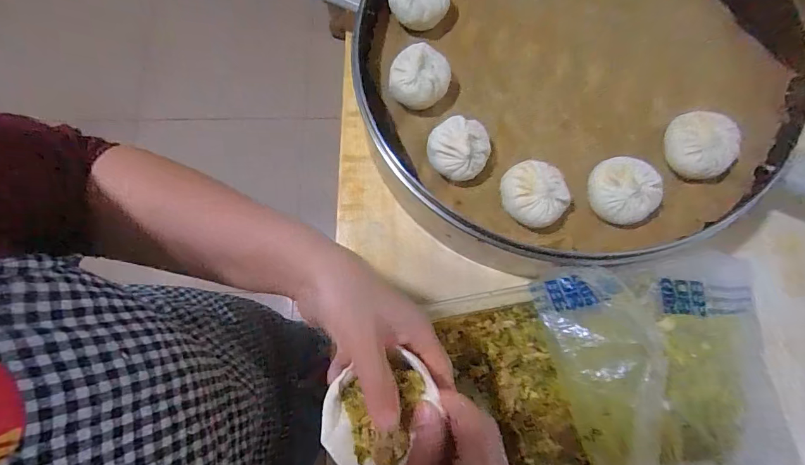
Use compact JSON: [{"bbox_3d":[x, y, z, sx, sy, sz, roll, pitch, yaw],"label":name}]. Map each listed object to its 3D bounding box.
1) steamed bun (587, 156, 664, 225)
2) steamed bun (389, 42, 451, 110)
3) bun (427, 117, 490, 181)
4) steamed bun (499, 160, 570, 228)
[{"bbox_3d":[0.207,-0.039,0.385,0.060,0.036,0.061,0,78,1],"label":"steamed bun"},{"bbox_3d":[0.018,-0.156,0.415,0.056,0.038,0.055,0,78,1],"label":"steamed bun"},{"bbox_3d":[0.054,-0.080,0.395,0.057,0.041,0.056,0,78,1],"label":"bun"},{"bbox_3d":[0.124,-0.036,0.388,0.057,0.034,0.060,0,78,1],"label":"steamed bun"}]

